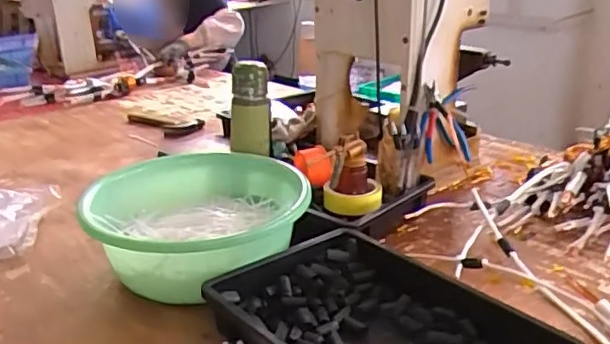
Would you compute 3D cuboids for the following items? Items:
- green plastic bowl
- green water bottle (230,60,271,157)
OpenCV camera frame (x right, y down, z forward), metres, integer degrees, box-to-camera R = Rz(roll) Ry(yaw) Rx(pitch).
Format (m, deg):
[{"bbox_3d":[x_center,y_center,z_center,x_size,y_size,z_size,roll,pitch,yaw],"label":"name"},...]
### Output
[{"bbox_3d":[-0.145,0.074,0.874,0.290,0.104,0.303,-2,21,1],"label":"green plastic bowl"},{"bbox_3d":[-0.101,-0.103,1.100,0.069,0.215,0.060,-6,53,-11],"label":"green water bottle"}]

